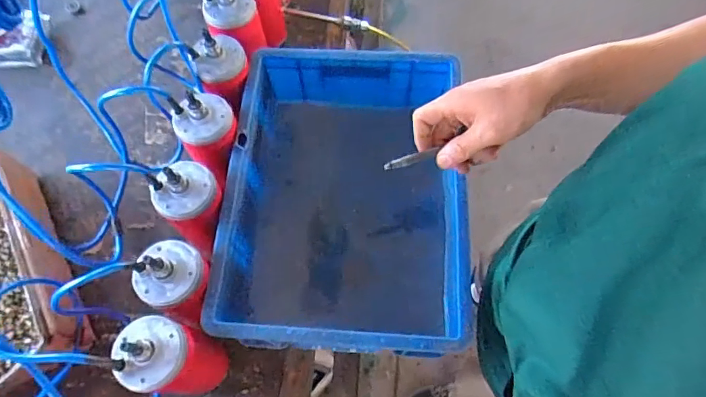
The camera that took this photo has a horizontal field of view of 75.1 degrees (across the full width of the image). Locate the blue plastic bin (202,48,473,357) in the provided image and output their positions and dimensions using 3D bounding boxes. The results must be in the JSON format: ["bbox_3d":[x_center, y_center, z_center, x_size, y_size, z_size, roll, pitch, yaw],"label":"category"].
[{"bbox_3d":[-0.010,0.003,0.652,0.303,0.172,0.402,3,67,2],"label":"blue plastic bin"}]

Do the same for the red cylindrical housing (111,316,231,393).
[{"bbox_3d":[-0.208,0.187,0.538,0.074,0.192,0.071,0,67,1],"label":"red cylindrical housing"}]

